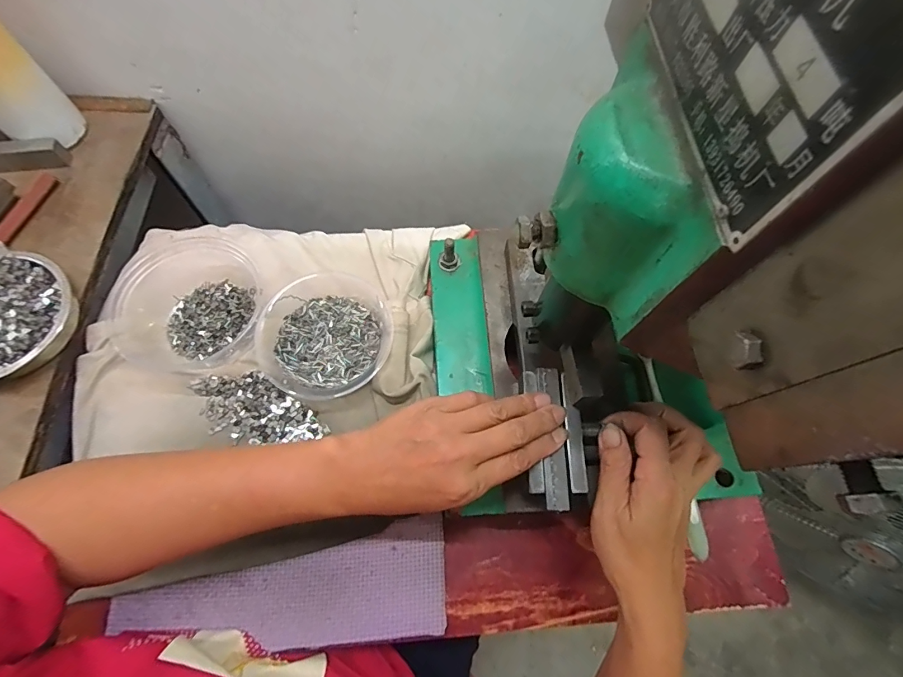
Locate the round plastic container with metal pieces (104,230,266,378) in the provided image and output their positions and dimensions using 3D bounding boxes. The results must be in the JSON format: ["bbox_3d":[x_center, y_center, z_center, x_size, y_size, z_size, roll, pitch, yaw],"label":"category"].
[{"bbox_3d":[-0.265,-0.037,0.415,0.130,0.036,0.133,1,69,-2],"label":"round plastic container with metal pieces"}]

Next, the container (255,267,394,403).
[{"bbox_3d":[-0.118,-0.002,0.406,0.125,0.036,0.123,1,69,-2],"label":"container"}]

